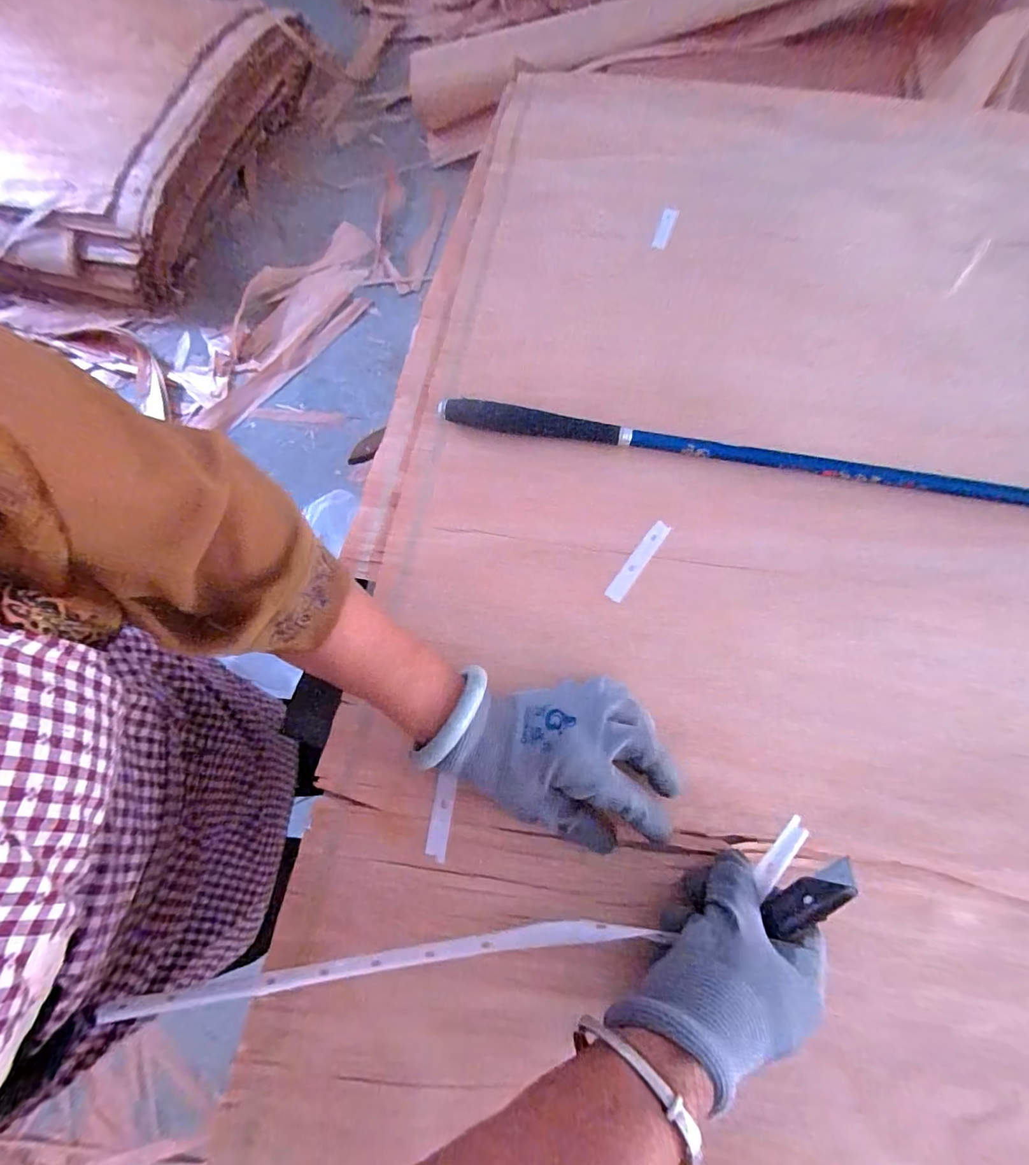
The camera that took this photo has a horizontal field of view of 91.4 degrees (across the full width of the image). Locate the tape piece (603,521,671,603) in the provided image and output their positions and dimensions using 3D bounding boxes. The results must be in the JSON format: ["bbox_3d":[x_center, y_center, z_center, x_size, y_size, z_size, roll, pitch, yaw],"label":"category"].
[{"bbox_3d":[0.098,-0.017,0.397,0.013,0.005,0.077,35,74,14],"label":"tape piece"}]

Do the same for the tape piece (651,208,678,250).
[{"bbox_3d":[0.154,-0.363,0.514,0.014,0.004,0.062,18,71,8],"label":"tape piece"}]

